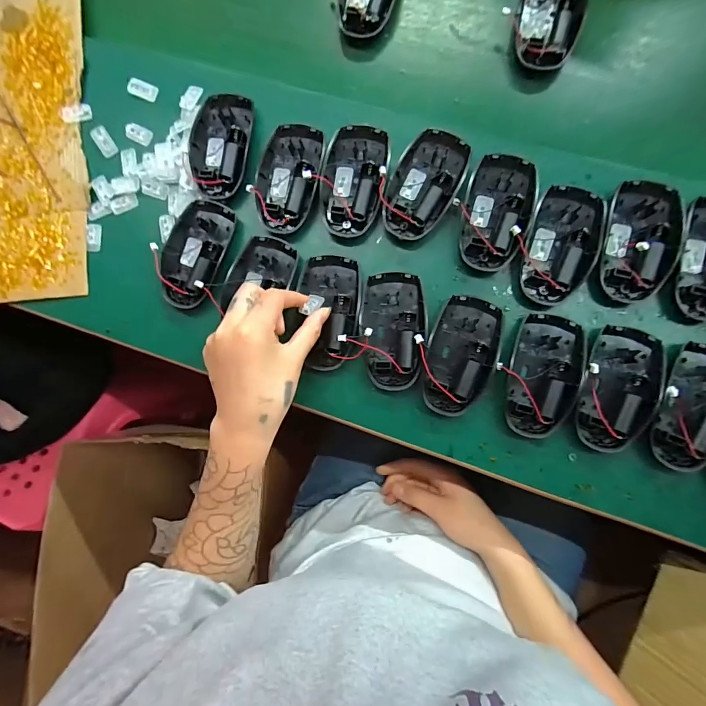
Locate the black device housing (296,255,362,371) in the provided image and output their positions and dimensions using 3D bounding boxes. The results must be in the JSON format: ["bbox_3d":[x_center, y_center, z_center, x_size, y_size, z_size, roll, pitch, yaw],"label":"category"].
[{"bbox_3d":[-0.020,-0.038,0.352,0.055,0.020,0.103,-2,85,6],"label":"black device housing"}]

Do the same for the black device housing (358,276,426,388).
[{"bbox_3d":[0.038,-0.021,0.344,0.056,0.023,0.103,-5,84,5],"label":"black device housing"}]

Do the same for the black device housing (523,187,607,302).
[{"bbox_3d":[0.180,-0.094,0.328,0.058,0.016,0.101,20,87,7],"label":"black device housing"}]

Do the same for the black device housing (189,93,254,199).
[{"bbox_3d":[-0.129,-0.203,0.370,0.057,0.016,0.097,3,85,6],"label":"black device housing"}]

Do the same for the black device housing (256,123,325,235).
[{"bbox_3d":[-0.062,-0.167,0.359,0.062,0.018,0.100,6,85,6],"label":"black device housing"}]

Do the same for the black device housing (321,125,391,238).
[{"bbox_3d":[0.002,-0.161,0.353,0.059,0.016,0.100,11,86,7],"label":"black device housing"}]

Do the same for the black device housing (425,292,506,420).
[{"bbox_3d":[0.095,0.003,0.335,0.057,0.021,0.101,15,86,7],"label":"black device housing"}]

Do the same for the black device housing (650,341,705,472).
[{"bbox_3d":[0.284,0.046,0.310,0.052,0.018,0.102,21,87,7],"label":"black device housing"}]

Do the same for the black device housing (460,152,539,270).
[{"bbox_3d":[0.127,-0.125,0.335,0.057,0.017,0.101,13,86,7],"label":"black device housing"}]

